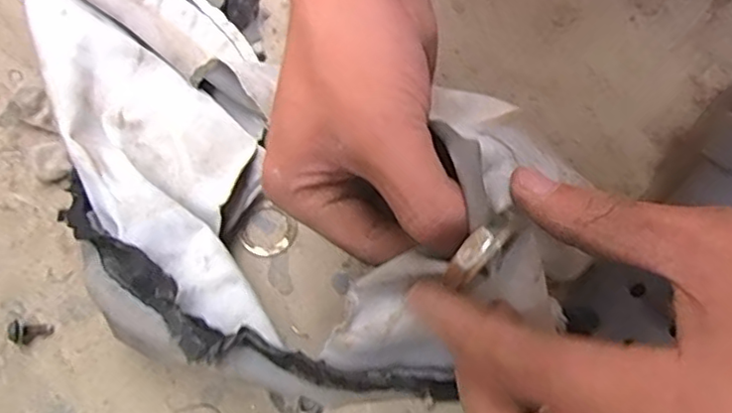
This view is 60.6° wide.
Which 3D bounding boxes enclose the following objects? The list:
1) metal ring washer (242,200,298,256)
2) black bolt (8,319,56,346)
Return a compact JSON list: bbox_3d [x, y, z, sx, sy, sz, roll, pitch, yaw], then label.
[{"bbox_3d":[-0.057,0.015,0.366,0.031,0.004,0.030,1,66,-1],"label":"metal ring washer"},{"bbox_3d":[-0.180,0.068,0.335,0.017,0.013,0.011,4,66,0],"label":"black bolt"}]

